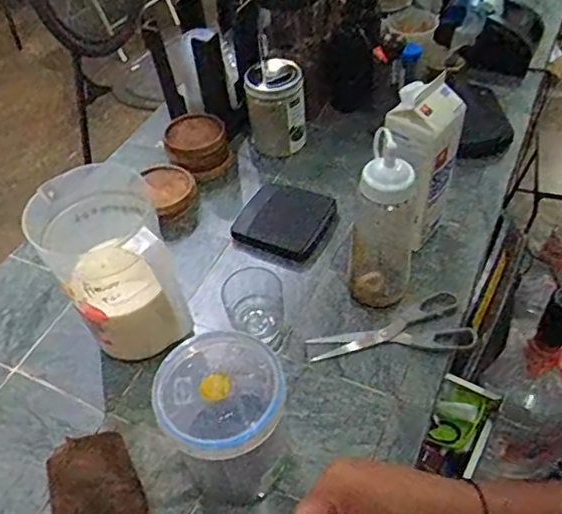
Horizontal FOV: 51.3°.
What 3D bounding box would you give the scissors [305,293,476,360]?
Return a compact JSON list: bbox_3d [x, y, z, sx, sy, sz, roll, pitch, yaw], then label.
[{"bbox_3d":[0.134,0.085,0.726,0.204,0.008,0.083,-5,48,1],"label":"scissors"}]

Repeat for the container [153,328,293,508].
[{"bbox_3d":[-0.049,0.165,0.572,0.111,0.165,0.103,-9,48,-3],"label":"container"}]

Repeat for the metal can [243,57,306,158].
[{"bbox_3d":[-0.008,-0.239,0.941,0.091,0.126,0.089,-5,48,1],"label":"metal can"}]

